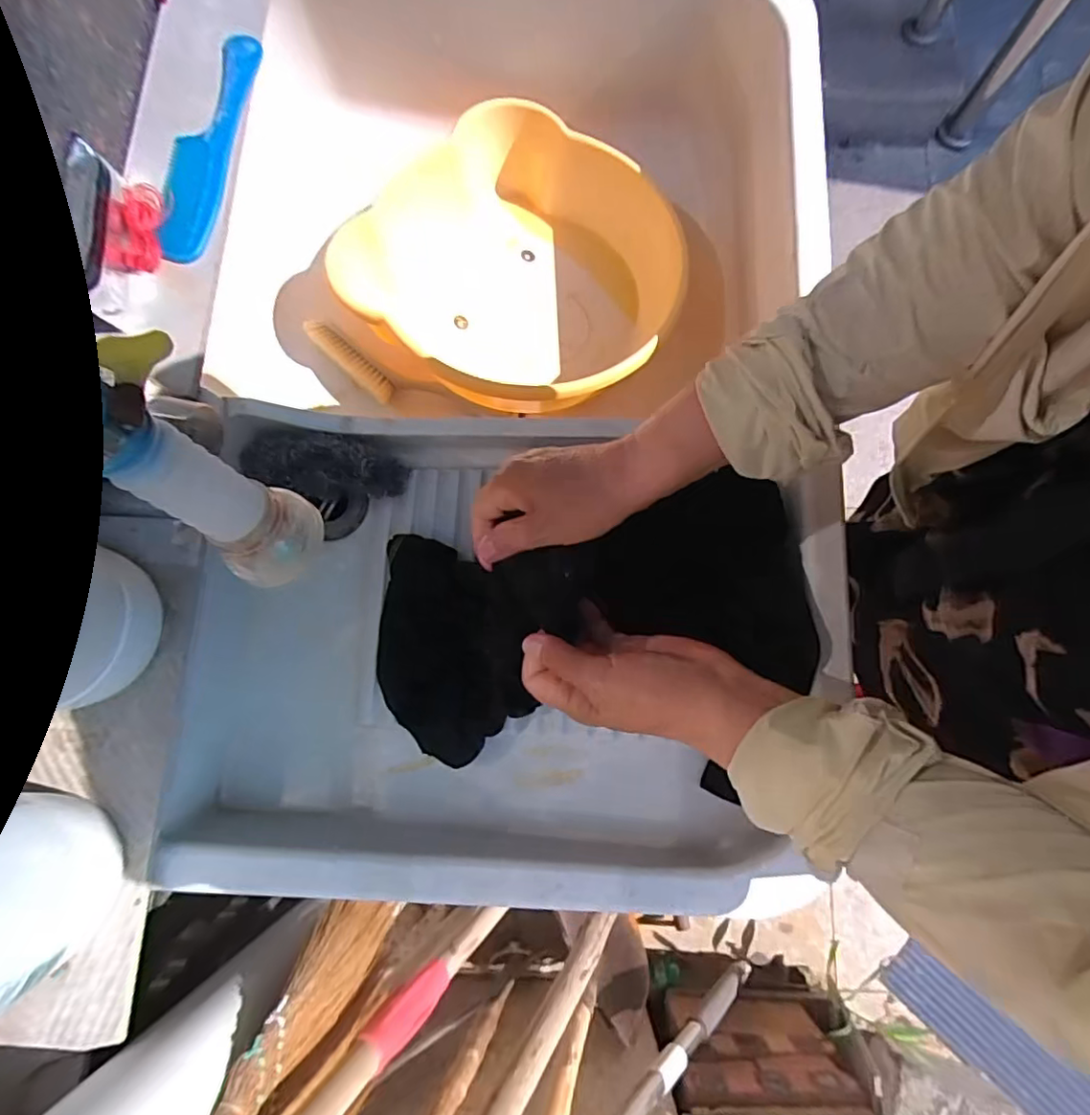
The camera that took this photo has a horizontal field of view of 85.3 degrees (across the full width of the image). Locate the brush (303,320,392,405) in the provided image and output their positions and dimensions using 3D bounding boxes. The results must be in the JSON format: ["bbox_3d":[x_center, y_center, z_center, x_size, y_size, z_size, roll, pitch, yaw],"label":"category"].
[{"bbox_3d":[-0.212,-0.214,0.636,0.120,0.020,0.022,41,82,8],"label":"brush"}]

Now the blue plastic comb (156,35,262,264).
[{"bbox_3d":[-0.271,-0.330,0.474,0.045,0.017,0.204,5,78,2],"label":"blue plastic comb"}]

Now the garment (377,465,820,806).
[{"bbox_3d":[0.029,0.059,0.428,0.316,0.042,0.203,-15,78,5],"label":"garment"}]

